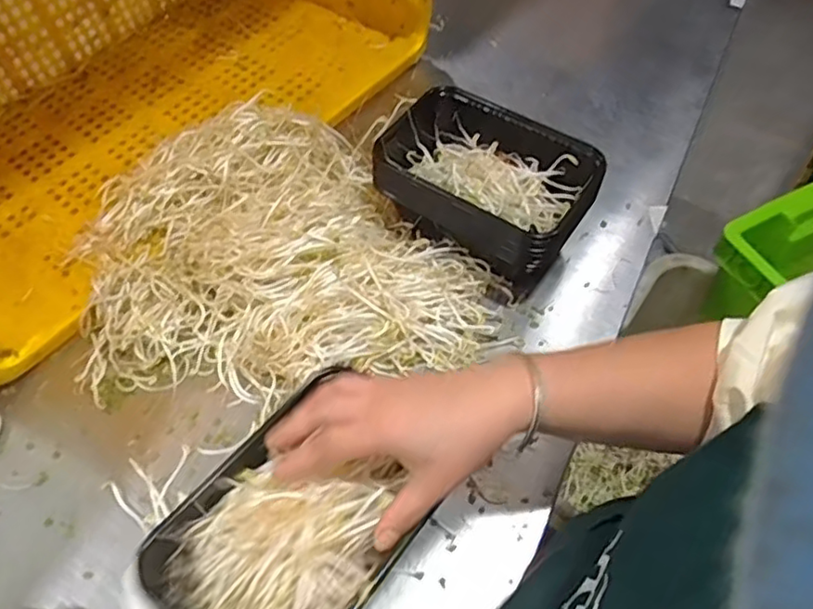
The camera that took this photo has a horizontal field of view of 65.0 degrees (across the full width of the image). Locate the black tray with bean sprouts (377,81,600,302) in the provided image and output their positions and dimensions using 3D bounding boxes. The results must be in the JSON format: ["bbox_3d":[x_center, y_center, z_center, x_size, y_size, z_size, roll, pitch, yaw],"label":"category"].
[{"bbox_3d":[0.068,-0.105,0.598,0.193,0.095,0.125,32,64,18],"label":"black tray with bean sprouts"}]

